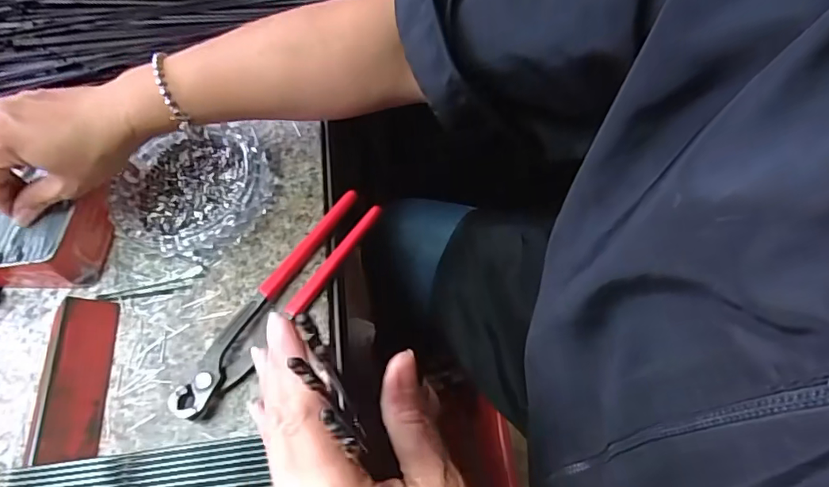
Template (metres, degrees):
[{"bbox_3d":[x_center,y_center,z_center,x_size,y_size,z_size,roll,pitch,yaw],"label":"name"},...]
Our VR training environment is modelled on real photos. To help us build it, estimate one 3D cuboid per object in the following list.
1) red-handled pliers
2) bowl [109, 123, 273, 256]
[{"bbox_3d":[-0.096,0.042,0.379,0.036,0.026,0.197,32,66,15],"label":"red-handled pliers"},{"bbox_3d":[-0.180,-0.043,0.417,0.120,0.029,0.120,-2,62,4],"label":"bowl"}]

